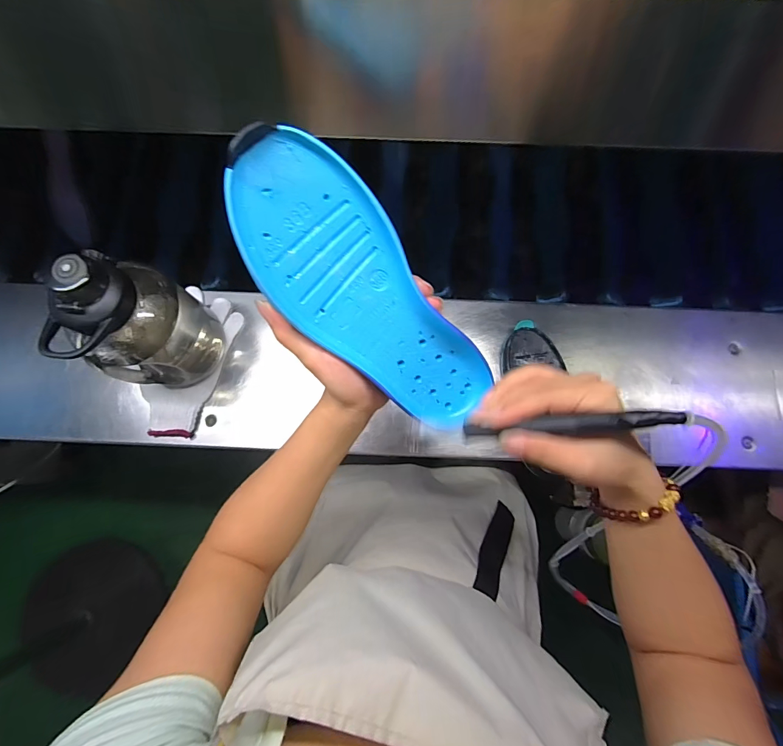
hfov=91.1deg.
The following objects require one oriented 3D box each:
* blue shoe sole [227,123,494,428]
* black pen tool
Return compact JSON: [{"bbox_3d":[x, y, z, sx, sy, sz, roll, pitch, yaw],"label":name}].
[{"bbox_3d":[-0.011,-0.043,0.274,0.085,0.025,0.247,-48,121,-8],"label":"blue shoe sole"},{"bbox_3d":[0.110,0.032,0.241,0.126,0.011,0.012,-6,79,16],"label":"black pen tool"}]

